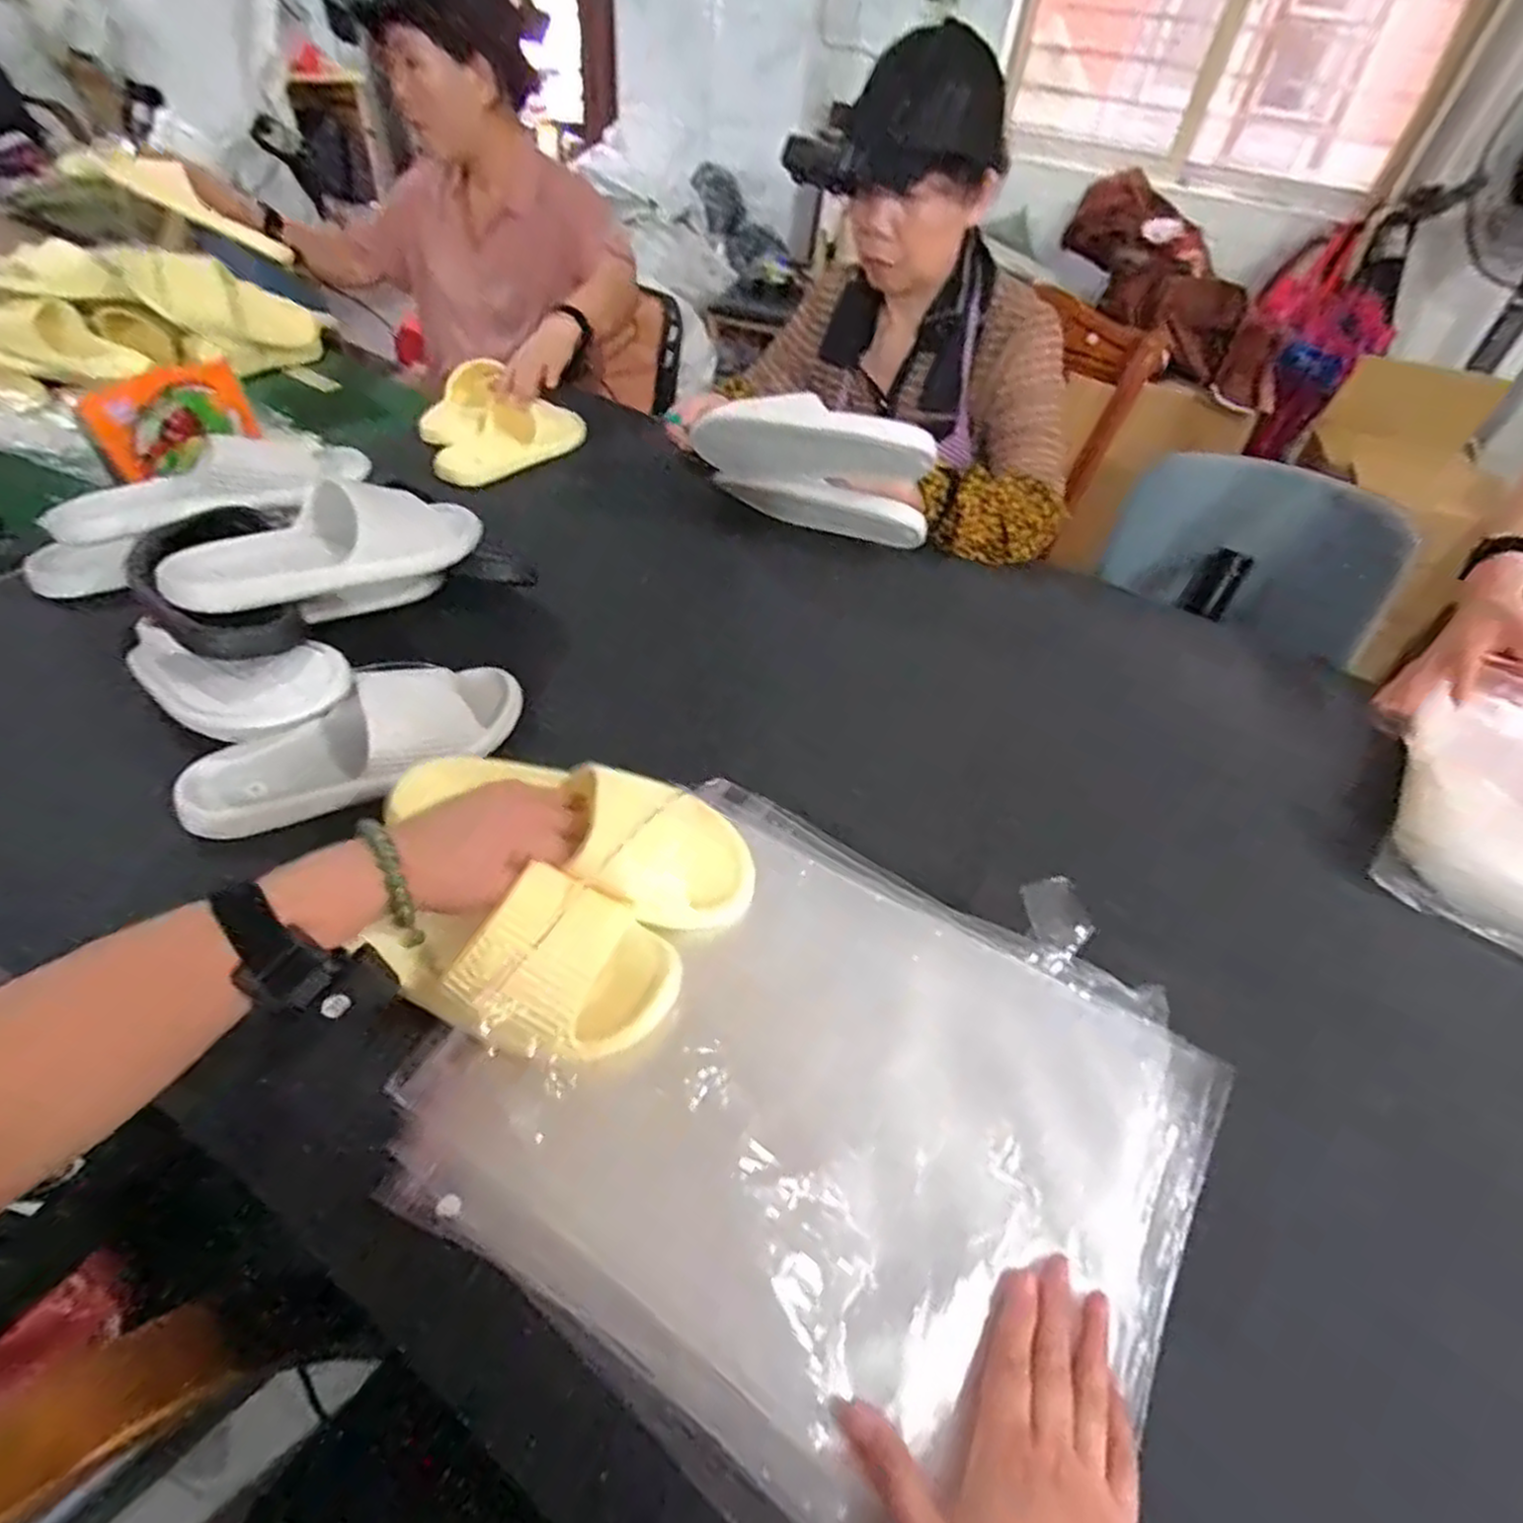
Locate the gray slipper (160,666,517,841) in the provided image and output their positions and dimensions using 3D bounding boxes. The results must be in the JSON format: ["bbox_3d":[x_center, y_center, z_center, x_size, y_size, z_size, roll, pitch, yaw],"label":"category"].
[{"bbox_3d":[-0.327,-0.019,0.601,0.266,0.068,0.089,-24,54,-26],"label":"gray slipper"}]

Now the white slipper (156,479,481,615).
[{"bbox_3d":[-0.377,-0.185,0.651,0.255,0.081,0.102,-32,58,-31],"label":"white slipper"}]

